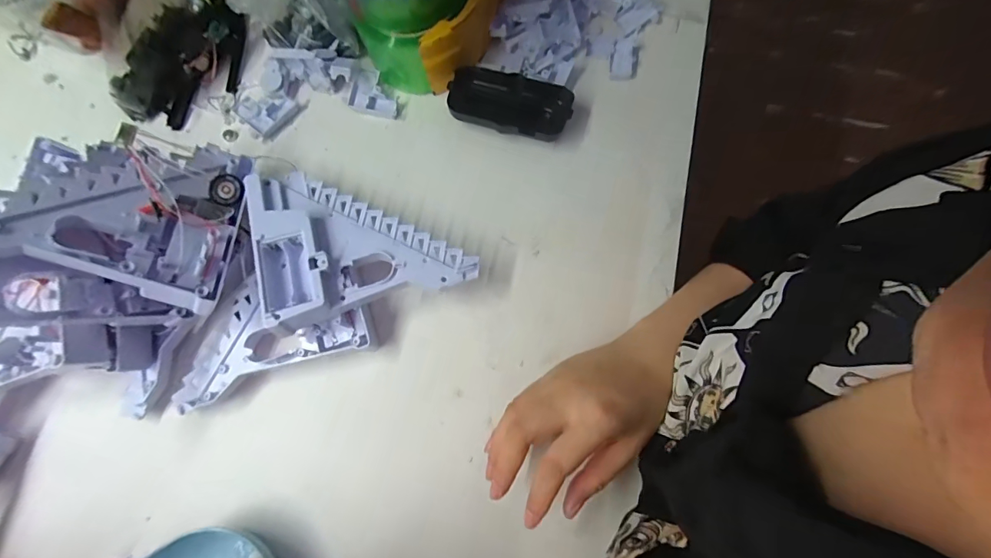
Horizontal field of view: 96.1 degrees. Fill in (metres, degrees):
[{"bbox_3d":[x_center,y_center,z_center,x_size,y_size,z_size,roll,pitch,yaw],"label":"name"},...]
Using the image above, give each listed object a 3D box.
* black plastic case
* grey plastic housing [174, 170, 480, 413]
[{"bbox_3d":[0.013,-0.158,0.409,0.108,0.024,0.052,15,76,4],"label":"black plastic case"},{"bbox_3d":[-0.144,0.028,0.345,0.195,0.054,0.201,26,77,6],"label":"grey plastic housing"}]

